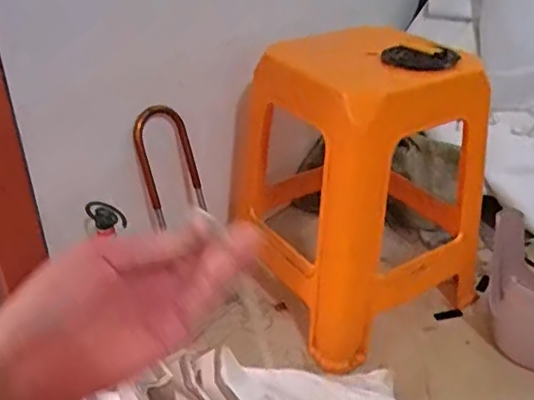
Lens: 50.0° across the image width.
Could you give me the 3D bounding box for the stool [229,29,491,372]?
[{"bbox_3d":[0.158,-0.045,1.033,0.350,0.444,0.409,-14,35,-22],"label":"stool"}]

